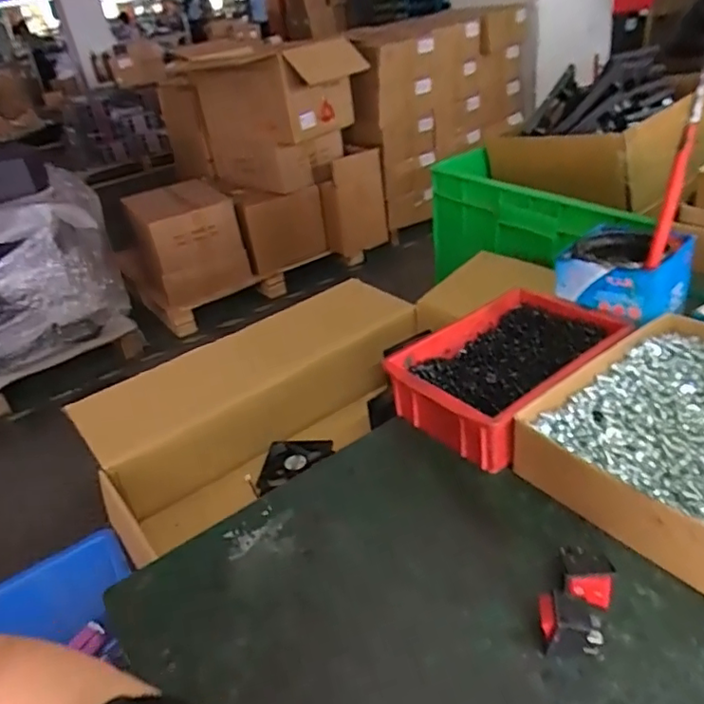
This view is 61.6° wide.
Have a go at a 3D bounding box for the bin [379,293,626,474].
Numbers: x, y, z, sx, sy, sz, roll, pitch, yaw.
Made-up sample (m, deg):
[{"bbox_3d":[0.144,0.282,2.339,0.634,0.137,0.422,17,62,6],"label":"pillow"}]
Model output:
[{"bbox_3d":[0.143,0.014,0.541,0.203,0.057,0.132,-29,36,-28],"label":"bin"}]

